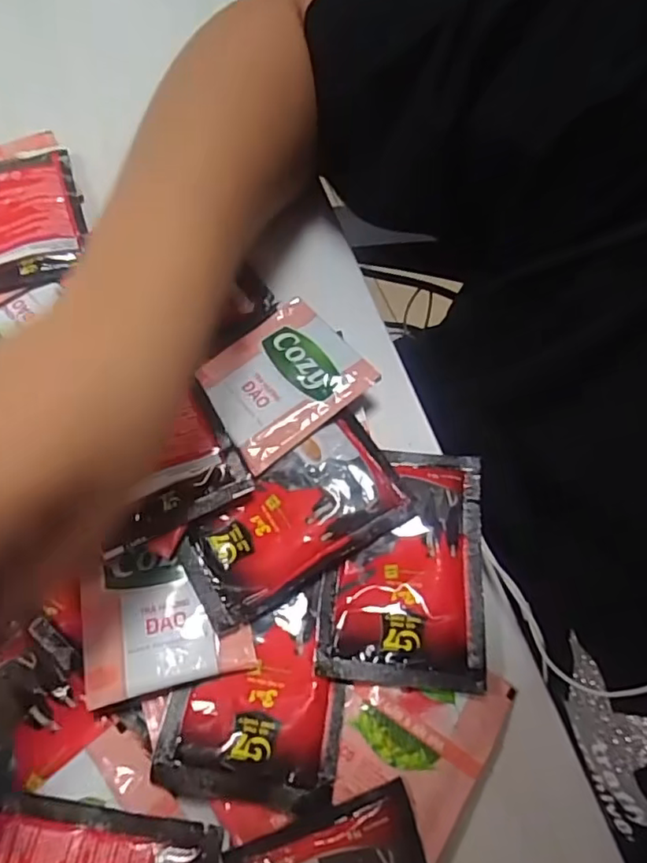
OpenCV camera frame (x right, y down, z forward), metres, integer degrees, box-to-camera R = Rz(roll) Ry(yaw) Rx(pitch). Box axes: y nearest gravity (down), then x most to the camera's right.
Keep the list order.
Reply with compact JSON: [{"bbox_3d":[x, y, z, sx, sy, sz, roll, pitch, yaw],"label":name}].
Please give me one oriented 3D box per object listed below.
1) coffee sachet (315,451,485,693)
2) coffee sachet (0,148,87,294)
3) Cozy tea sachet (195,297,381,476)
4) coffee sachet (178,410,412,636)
[{"bbox_3d":[0.035,0.055,0.254,0.066,0.011,0.100,5,66,1],"label":"coffee sachet"},{"bbox_3d":[-0.170,-0.121,0.320,0.065,0.006,0.098,-16,67,-9],"label":"coffee sachet"},{"bbox_3d":[-0.021,-0.027,0.282,0.075,0.007,0.068,-35,67,-14],"label":"Cozy tea sachet"},{"bbox_3d":[-0.013,0.037,0.254,0.098,0.012,0.052,-32,70,-15],"label":"coffee sachet"}]

